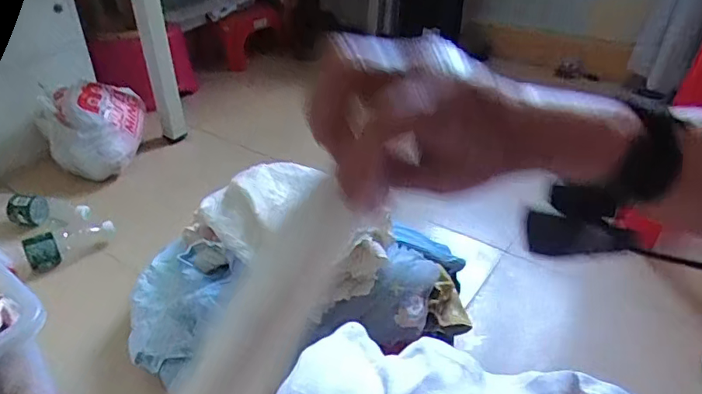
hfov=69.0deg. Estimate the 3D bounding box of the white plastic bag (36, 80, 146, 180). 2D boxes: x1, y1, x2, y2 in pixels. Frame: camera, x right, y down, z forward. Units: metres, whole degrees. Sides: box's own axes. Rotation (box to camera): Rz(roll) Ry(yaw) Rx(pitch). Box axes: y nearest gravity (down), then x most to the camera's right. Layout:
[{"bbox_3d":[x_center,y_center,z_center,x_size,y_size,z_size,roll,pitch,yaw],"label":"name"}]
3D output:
[{"bbox_3d":[-0.627,-0.170,1.253,0.226,0.187,0.191,-13,36,-19],"label":"white plastic bag"}]

